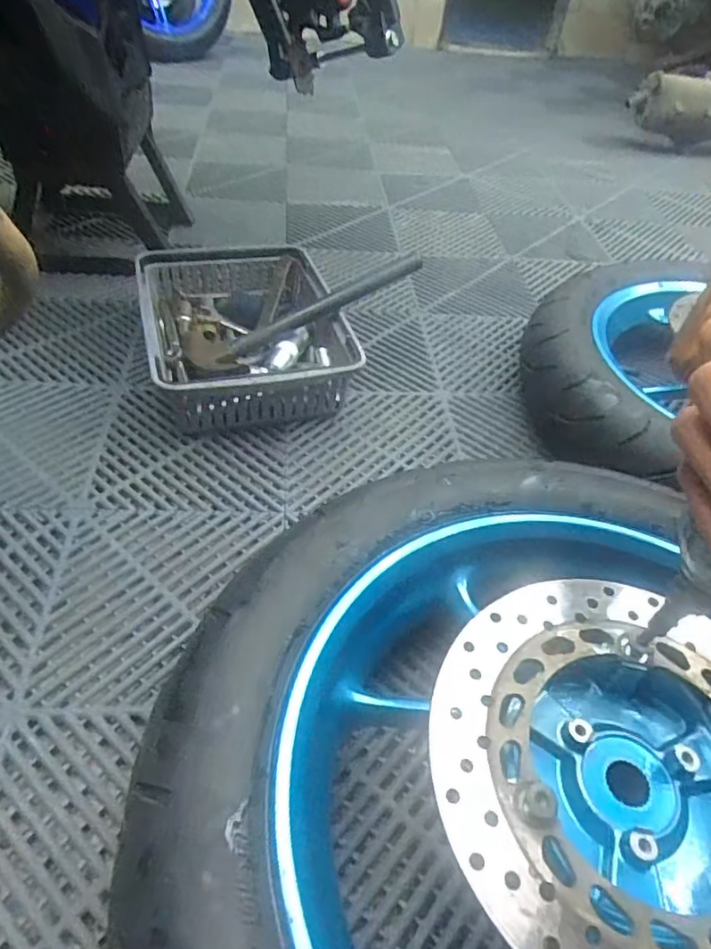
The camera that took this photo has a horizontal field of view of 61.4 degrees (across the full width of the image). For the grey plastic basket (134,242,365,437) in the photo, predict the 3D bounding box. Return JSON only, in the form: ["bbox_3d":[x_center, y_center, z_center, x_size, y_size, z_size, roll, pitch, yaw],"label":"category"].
[{"bbox_3d":[-0.139,-0.174,0.748,0.226,0.088,0.313,-9,47,-16],"label":"grey plastic basket"}]

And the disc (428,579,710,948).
[{"bbox_3d":[0.149,0.149,0.308,0.222,0.008,0.213,4,45,-4],"label":"disc"}]

